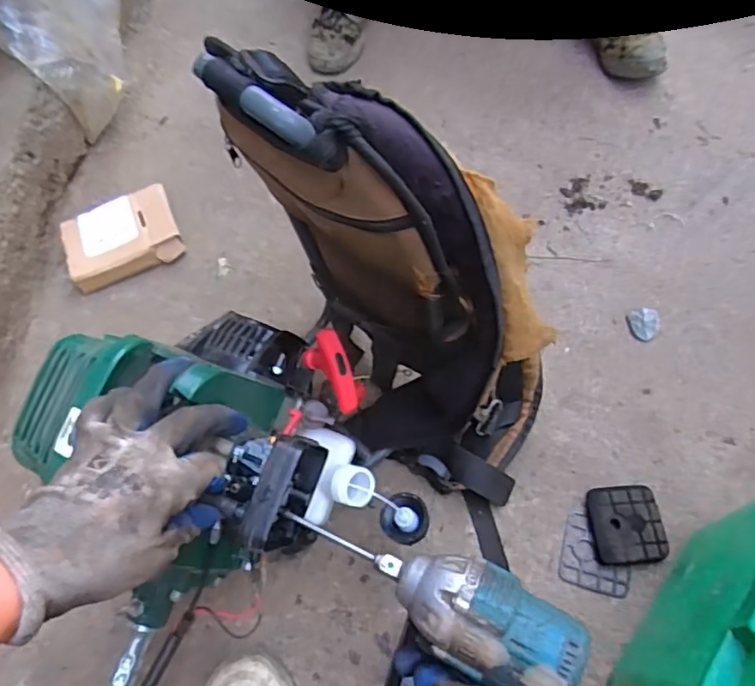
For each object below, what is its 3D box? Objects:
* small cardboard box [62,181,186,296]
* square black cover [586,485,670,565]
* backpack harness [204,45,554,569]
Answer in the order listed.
[{"bbox_3d":[-0.371,-0.153,0.858,0.156,0.055,0.126,-22,62,-8],"label":"small cardboard box"},{"bbox_3d":[0.271,0.198,0.641,0.078,0.016,0.081,-5,61,1],"label":"square black cover"},{"bbox_3d":[0.033,-0.008,0.513,0.257,0.470,0.176,19,64,13],"label":"backpack harness"}]

